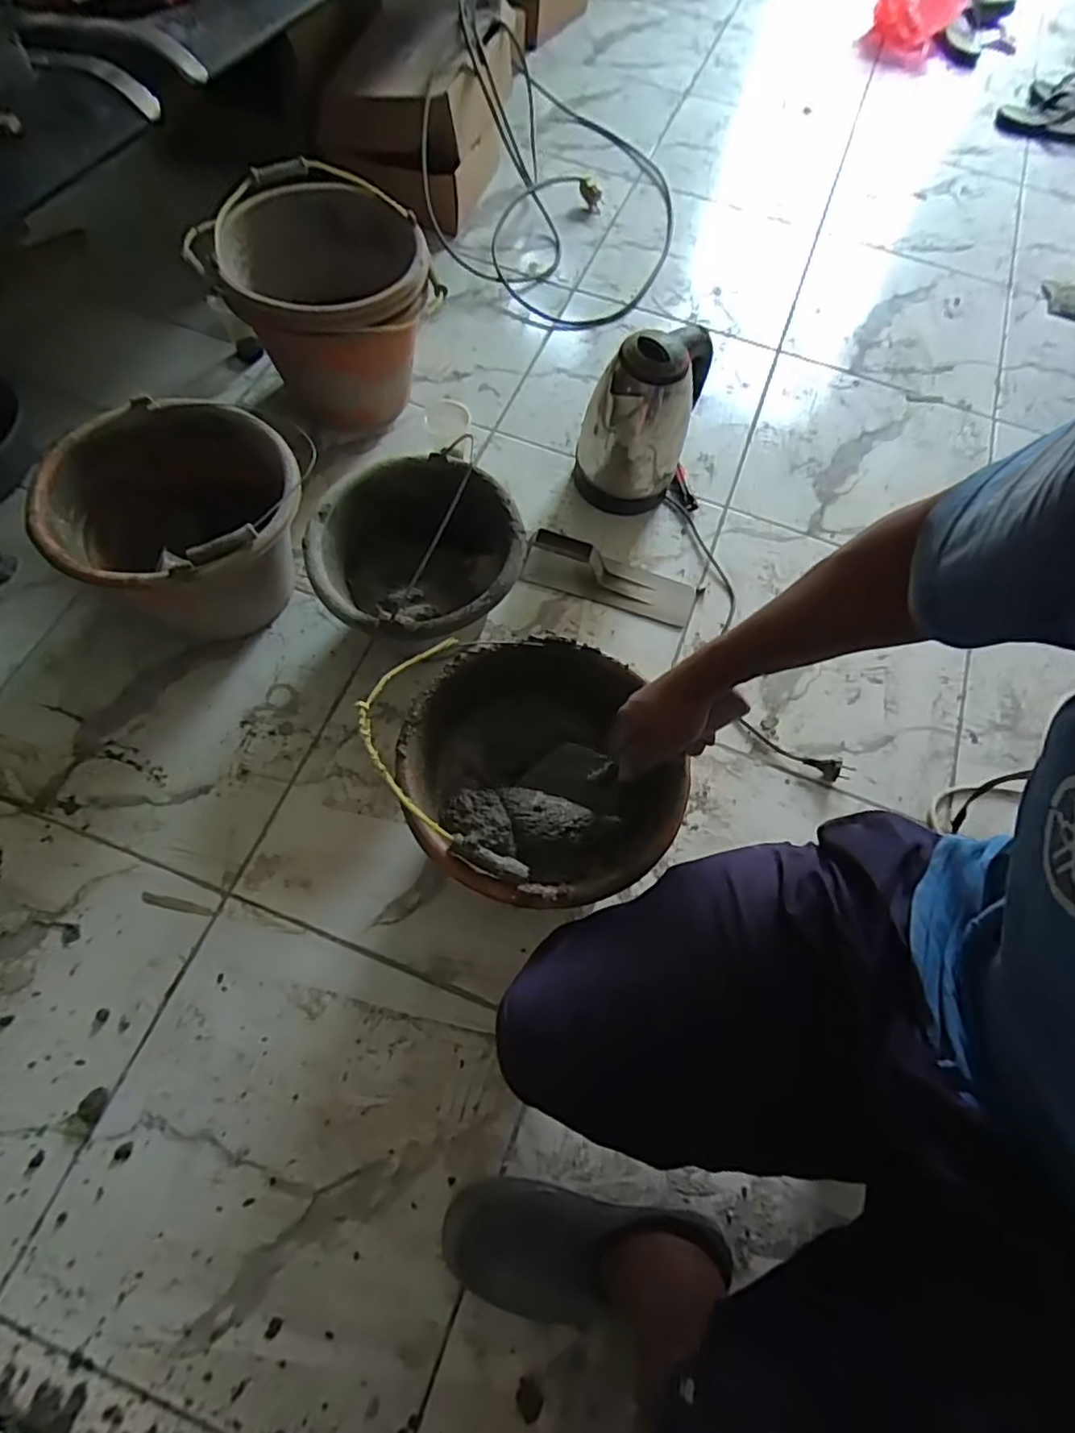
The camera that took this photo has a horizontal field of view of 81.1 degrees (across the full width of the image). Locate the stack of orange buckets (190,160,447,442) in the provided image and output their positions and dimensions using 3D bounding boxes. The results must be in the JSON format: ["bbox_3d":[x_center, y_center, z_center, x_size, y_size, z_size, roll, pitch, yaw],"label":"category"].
[{"bbox_3d":[-0.324,-0.626,0.969,0.293,0.212,0.319,-31,72,-16],"label":"stack of orange buckets"}]

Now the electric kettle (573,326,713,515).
[{"bbox_3d":[0.144,-0.426,0.906,0.157,0.233,0.138,12,65,3],"label":"electric kettle"}]

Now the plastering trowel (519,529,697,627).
[{"bbox_3d":[0.105,-0.209,0.909,0.257,0.056,0.080,17,65,5],"label":"plastering trowel"}]

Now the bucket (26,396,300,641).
[{"bbox_3d":[-0.428,-0.222,0.795,0.269,0.202,0.260,1,65,-3],"label":"bucket"}]

